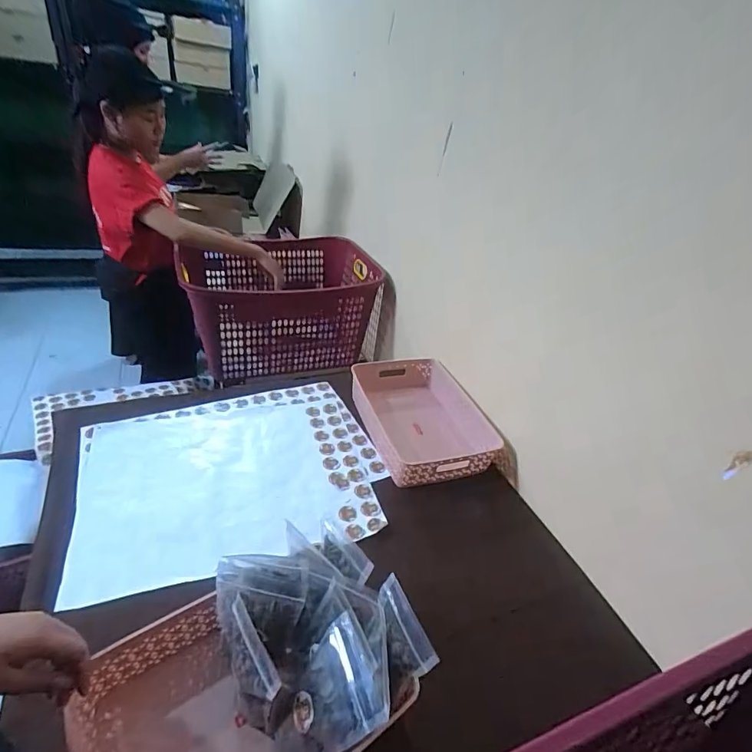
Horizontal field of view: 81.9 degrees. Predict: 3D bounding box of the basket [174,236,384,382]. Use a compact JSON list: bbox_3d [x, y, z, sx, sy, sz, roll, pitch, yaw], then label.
[{"bbox_3d":[-0.294,-0.238,1.401,0.574,0.276,0.454,-6,35,-21],"label":"basket"}]

